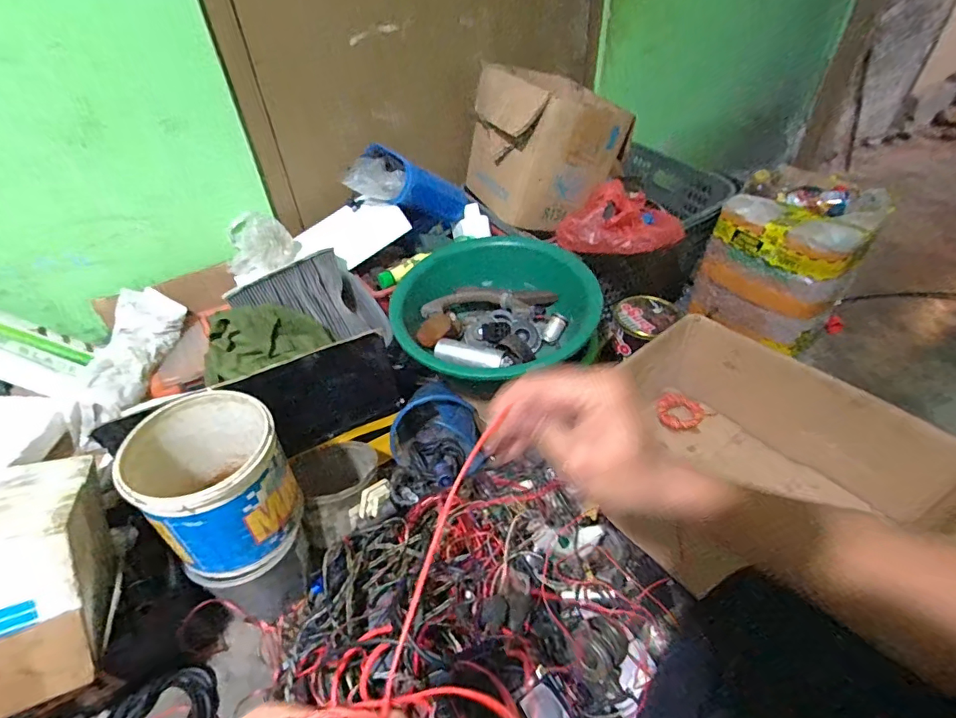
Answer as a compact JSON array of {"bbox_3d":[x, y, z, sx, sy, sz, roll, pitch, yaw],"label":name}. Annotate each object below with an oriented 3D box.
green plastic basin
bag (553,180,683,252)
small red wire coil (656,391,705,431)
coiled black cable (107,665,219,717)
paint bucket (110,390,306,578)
[{"bbox_3d":[0.026,-0.079,0.932,0.358,0.163,0.358,-2,44,2],"label":"green plastic basin"},{"bbox_3d":[0.282,-0.279,0.944,0.228,0.092,0.194,17,48,21],"label":"bag"},{"bbox_3d":[0.431,0.112,1.041,0.096,0.022,0.088,-2,44,2],"label":"small red wire coil"},{"bbox_3d":[-0.452,0.510,0.696,0.152,0.039,0.121,2,44,7],"label":"coiled black cable"},{"bbox_3d":[-0.361,0.173,0.679,0.177,0.187,0.189,-2,44,2],"label":"paint bucket"}]

